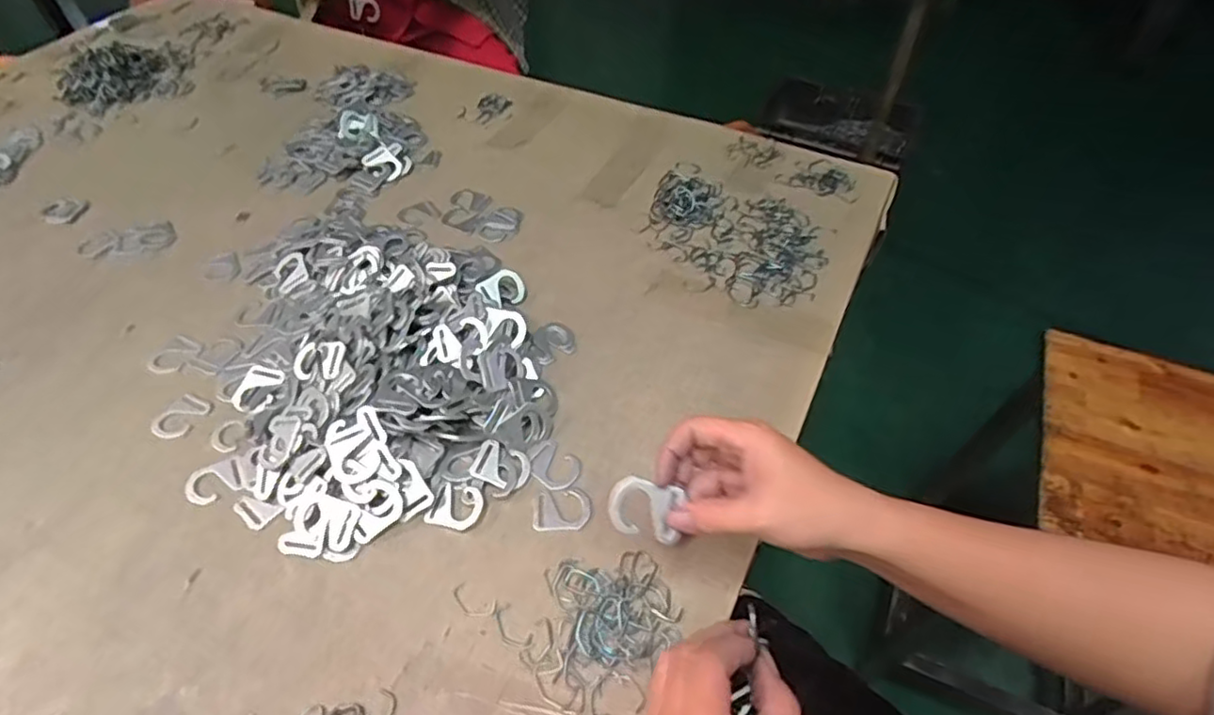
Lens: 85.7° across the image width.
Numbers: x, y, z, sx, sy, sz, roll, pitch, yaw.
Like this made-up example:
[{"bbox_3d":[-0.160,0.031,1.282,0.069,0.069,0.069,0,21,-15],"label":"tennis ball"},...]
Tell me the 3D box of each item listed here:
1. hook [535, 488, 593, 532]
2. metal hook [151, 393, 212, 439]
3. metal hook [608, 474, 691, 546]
[{"bbox_3d":[-0.033,0.115,0.497,0.042,0.004,0.034,3,50,3],"label":"hook"},{"bbox_3d":[-0.360,0.050,0.553,0.035,0.004,0.043,24,54,19],"label":"metal hook"},{"bbox_3d":[0.024,0.091,0.392,0.045,0.005,0.035,13,96,0],"label":"metal hook"}]

